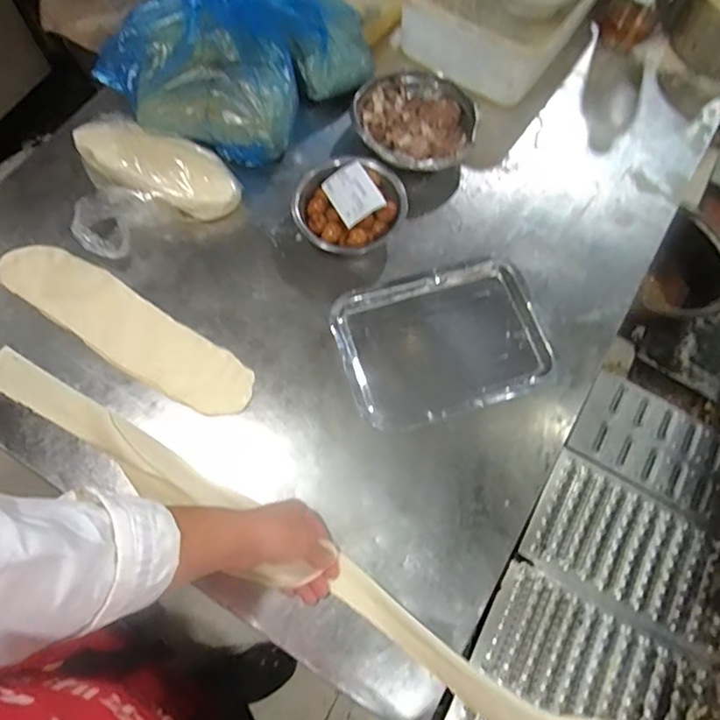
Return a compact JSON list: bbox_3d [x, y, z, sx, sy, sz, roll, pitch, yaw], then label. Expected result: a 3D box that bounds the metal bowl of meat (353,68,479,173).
[{"bbox_3d":[0.077,-0.332,0.767,0.158,0.053,0.170,1,68,-2],"label":"metal bowl of meat"}]

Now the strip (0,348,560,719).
[{"bbox_3d":[-0.109,0.178,0.553,0.713,0.086,0.057,28,70,18],"label":"strip"}]

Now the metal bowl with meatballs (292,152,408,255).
[{"bbox_3d":[-0.012,-0.203,0.703,0.130,0.046,0.126,1,68,-2],"label":"metal bowl with meatballs"}]

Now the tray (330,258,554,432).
[{"bbox_3d":[0.101,-0.021,0.665,0.244,0.027,0.183,-16,70,-8],"label":"tray"}]

